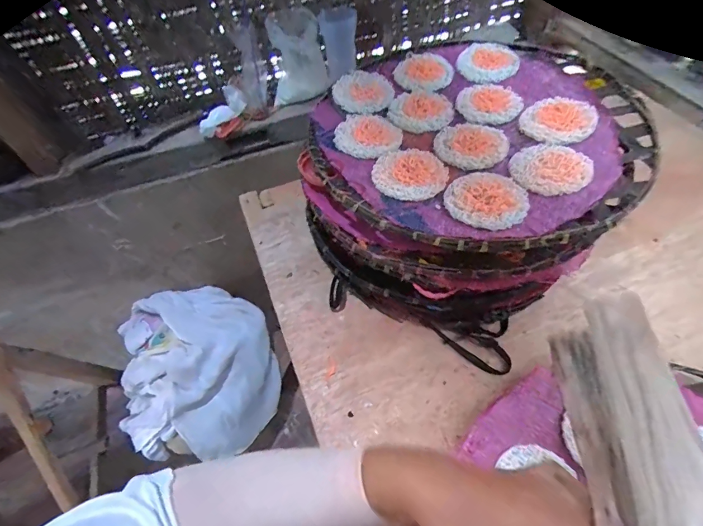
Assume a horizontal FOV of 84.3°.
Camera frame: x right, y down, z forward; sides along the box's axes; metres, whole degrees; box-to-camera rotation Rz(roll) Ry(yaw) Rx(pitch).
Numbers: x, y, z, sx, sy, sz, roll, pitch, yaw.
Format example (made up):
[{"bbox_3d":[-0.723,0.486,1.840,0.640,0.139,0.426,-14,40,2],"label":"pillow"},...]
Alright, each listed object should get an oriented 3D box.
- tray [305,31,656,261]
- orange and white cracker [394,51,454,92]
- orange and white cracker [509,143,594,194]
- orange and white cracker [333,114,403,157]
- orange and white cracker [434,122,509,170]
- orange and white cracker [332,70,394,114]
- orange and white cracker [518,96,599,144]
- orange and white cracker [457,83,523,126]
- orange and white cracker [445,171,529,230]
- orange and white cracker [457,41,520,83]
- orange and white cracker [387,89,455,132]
[{"bbox_3d":[0.144,-0.168,0.467,0.368,0.021,0.384,28,61,23],"label":"tray"},{"bbox_3d":[0.101,-0.266,0.540,0.077,0.014,0.084,3,54,7],"label":"orange and white cracker"},{"bbox_3d":[0.210,-0.102,0.407,0.077,0.007,0.079,16,57,16],"label":"orange and white cracker"},{"bbox_3d":[0.020,-0.154,0.464,0.078,0.005,0.078,8,55,11],"label":"orange and white cracker"},{"bbox_3d":[0.137,-0.136,0.444,0.078,0.010,0.081,-2,53,3],"label":"orange and white cracker"},{"bbox_3d":[0.015,-0.229,0.516,0.077,0.008,0.089,-5,53,1],"label":"orange and white cracker"},{"bbox_3d":[0.240,-0.168,0.448,0.076,0.007,0.077,32,62,25],"label":"orange and white cracker"},{"bbox_3d":[0.172,-0.204,0.486,0.075,0.006,0.082,0,54,5],"label":"orange and white cracker"},{"bbox_3d":[0.135,-0.065,0.388,0.076,0.007,0.078,14,56,15],"label":"orange and white cracker"},{"bbox_3d":[0.187,-0.278,0.532,0.078,0.011,0.093,7,55,10],"label":"orange and white cracker"},{"bbox_3d":[0.089,-0.196,0.496,0.079,0.013,0.079,3,54,7],"label":"orange and white cracker"}]

